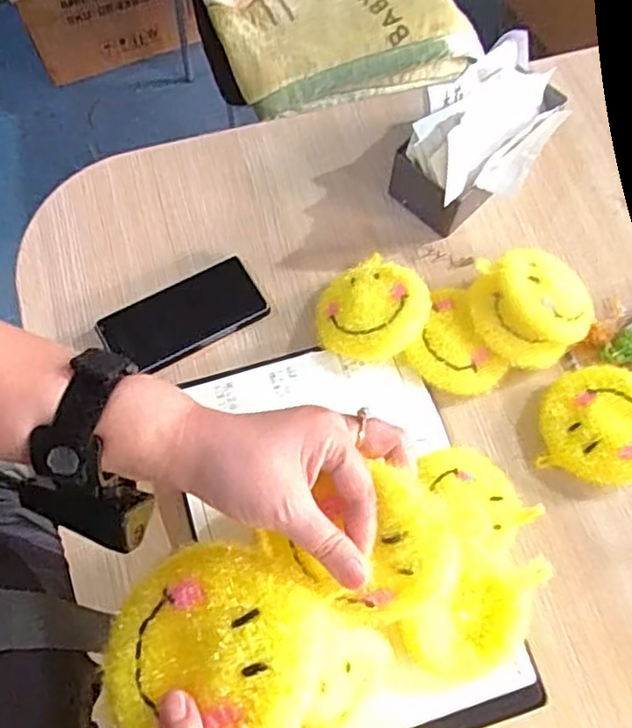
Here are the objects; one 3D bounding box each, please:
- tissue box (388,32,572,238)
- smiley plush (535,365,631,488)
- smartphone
[{"bbox_3d":[0.177,-0.237,0.699,0.189,0.092,0.122,-38,74,-14],"label":"tissue box"},{"bbox_3d":[0.277,0.058,0.630,0.111,0.032,0.110,0,69,-1],"label":"smiley plush"},{"bbox_3d":[-0.134,-0.048,0.666,0.159,0.011,0.075,-27,72,-12],"label":"smartphone"}]

